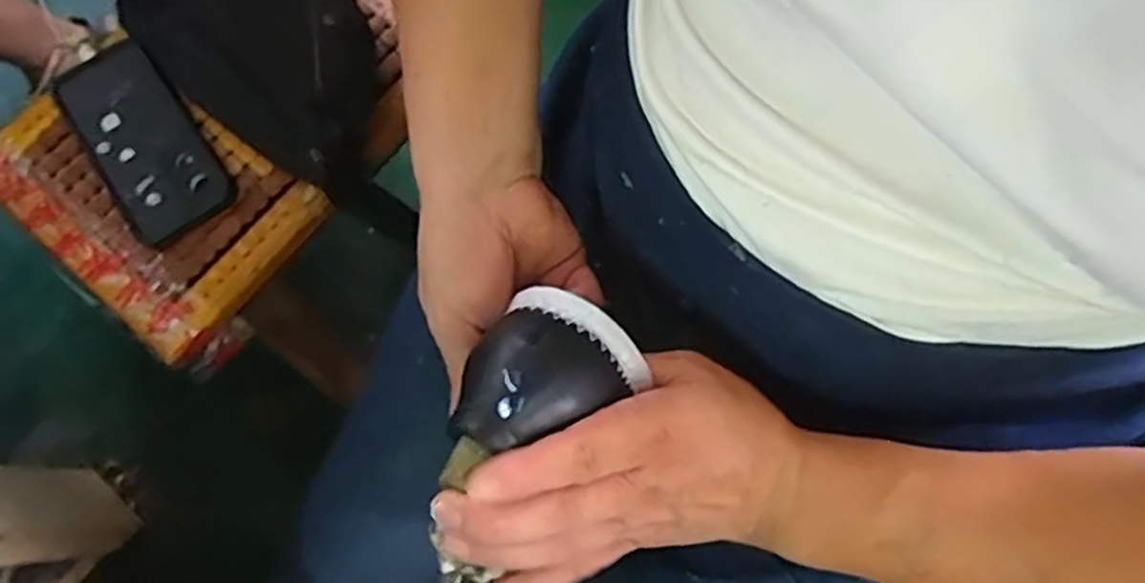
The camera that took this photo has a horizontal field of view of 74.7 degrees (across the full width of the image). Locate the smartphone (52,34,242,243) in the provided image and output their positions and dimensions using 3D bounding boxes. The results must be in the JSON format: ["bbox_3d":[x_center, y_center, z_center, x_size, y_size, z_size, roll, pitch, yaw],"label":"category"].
[{"bbox_3d":[-0.336,-0.118,0.582,0.080,0.012,0.170,-36,77,-9],"label":"smartphone"}]

